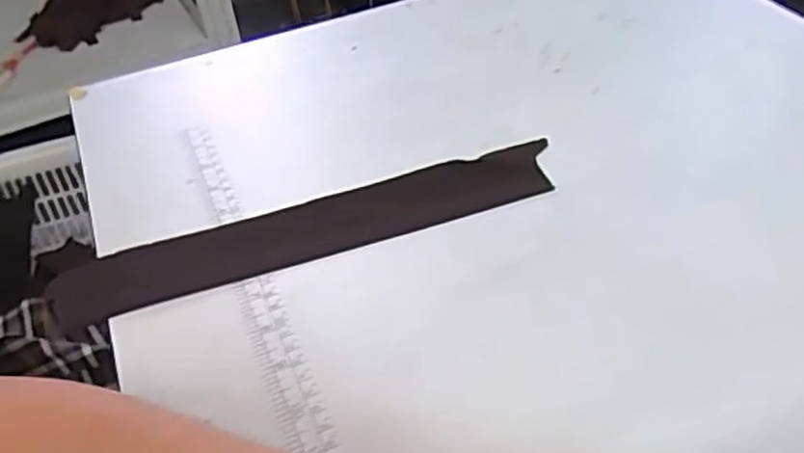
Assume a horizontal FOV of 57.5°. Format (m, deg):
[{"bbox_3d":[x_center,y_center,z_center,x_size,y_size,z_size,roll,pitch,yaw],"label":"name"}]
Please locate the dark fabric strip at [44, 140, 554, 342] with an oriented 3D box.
[{"bbox_3d":[-0.054,0.002,0.425,0.291,0.004,0.053,-15,44,-10],"label":"dark fabric strip"}]

